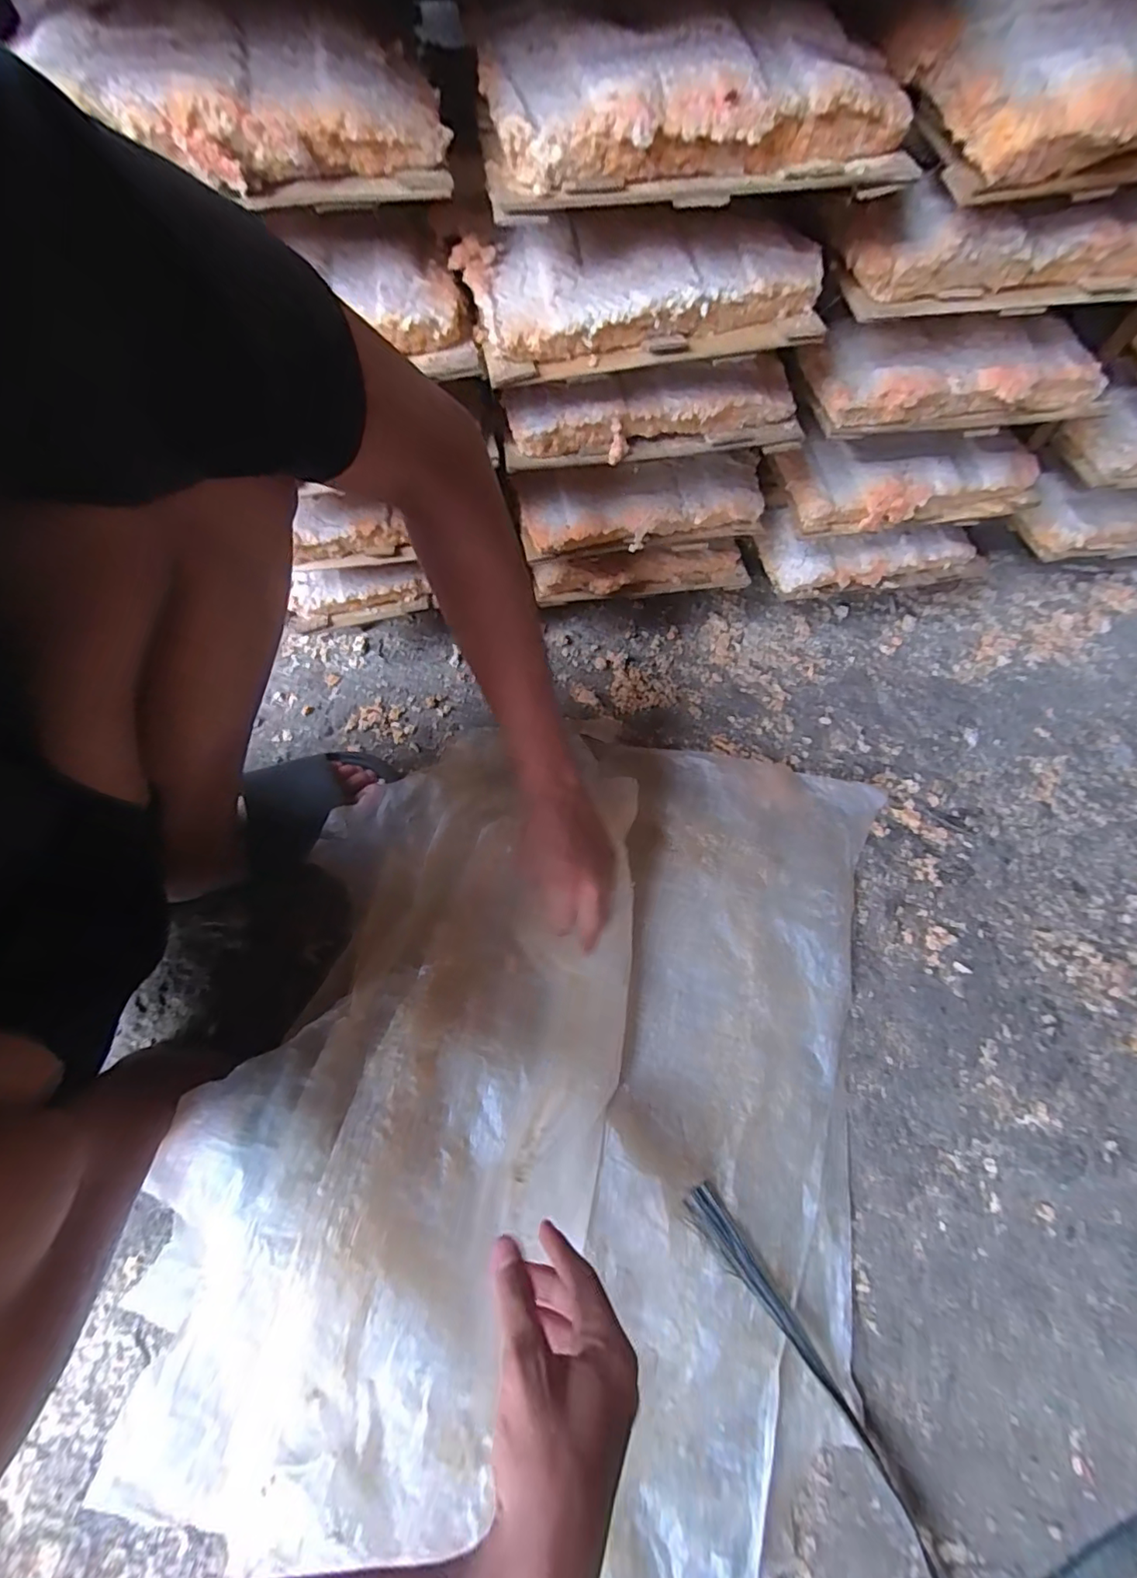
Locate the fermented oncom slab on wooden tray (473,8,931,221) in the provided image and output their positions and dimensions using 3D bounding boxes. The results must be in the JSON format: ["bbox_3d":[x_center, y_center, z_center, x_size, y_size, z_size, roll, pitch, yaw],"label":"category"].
[{"bbox_3d":[0.068,-0.366,0.288,0.234,0.053,0.098,-4,67,0],"label":"fermented oncom slab on wooden tray"}]

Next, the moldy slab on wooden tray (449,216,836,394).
[{"bbox_3d":[0.046,-0.317,0.350,0.234,0.049,0.070,-7,67,-1],"label":"moldy slab on wooden tray"}]

